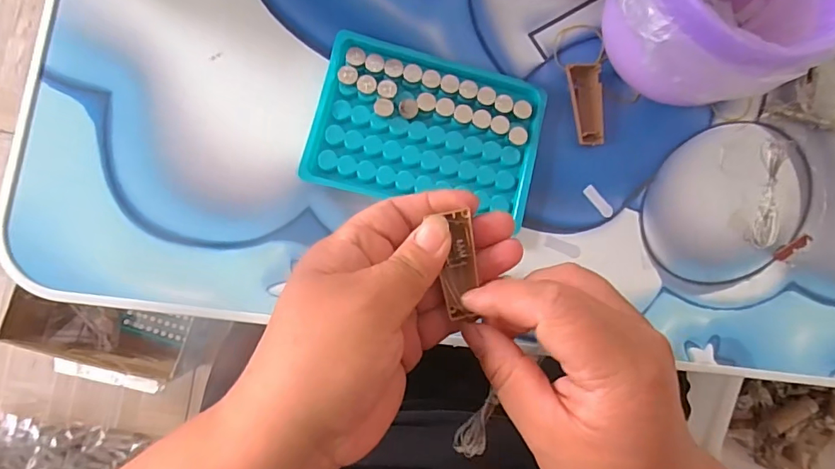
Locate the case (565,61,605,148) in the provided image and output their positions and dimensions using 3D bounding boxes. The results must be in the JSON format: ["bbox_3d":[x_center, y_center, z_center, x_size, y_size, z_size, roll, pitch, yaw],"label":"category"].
[{"bbox_3d":[0.104,-0.081,0.298,0.021,0.006,0.051,-1,83,-6],"label":"case"}]

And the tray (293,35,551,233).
[{"bbox_3d":[0.007,-0.063,0.286,0.131,0.010,0.092,14,82,-4],"label":"tray"}]

